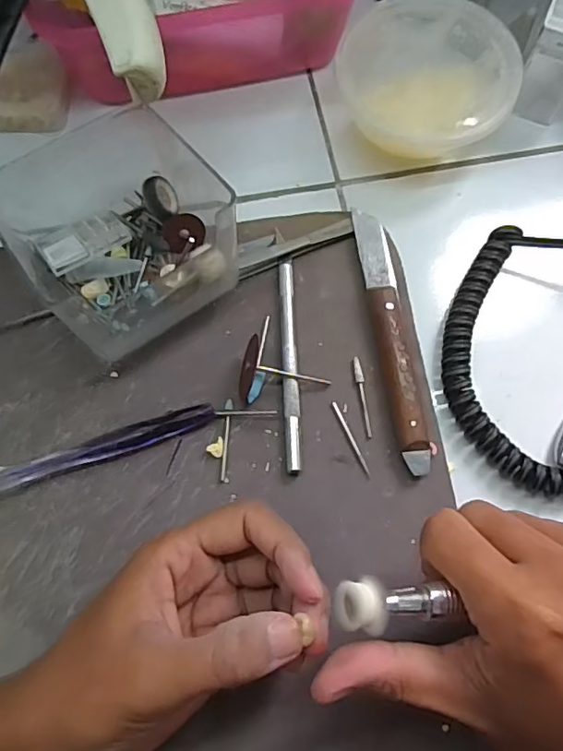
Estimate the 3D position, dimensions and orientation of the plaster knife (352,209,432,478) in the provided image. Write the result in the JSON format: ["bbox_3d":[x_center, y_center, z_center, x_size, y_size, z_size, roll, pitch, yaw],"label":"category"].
[{"bbox_3d":[0.060,-0.022,0.295,0.018,0.015,0.148,-7,74,-2],"label":"plaster knife"}]

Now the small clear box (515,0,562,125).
[{"bbox_3d":[0.164,-0.188,0.323,0.034,0.056,0.037,21,75,6],"label":"small clear box"}]

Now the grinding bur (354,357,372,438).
[{"bbox_3d":[0.043,0.011,0.289,0.004,0.004,0.043,-7,74,-2],"label":"grinding bur"}]

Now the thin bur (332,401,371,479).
[{"bbox_3d":[0.037,0.033,0.283,0.004,0.004,0.043,-23,75,-6],"label":"thin bur"}]

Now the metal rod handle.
[{"bbox_3d":[0.005,-0.007,0.293,0.008,0.006,0.116,-2,74,-1],"label":"metal rod handle"}]

